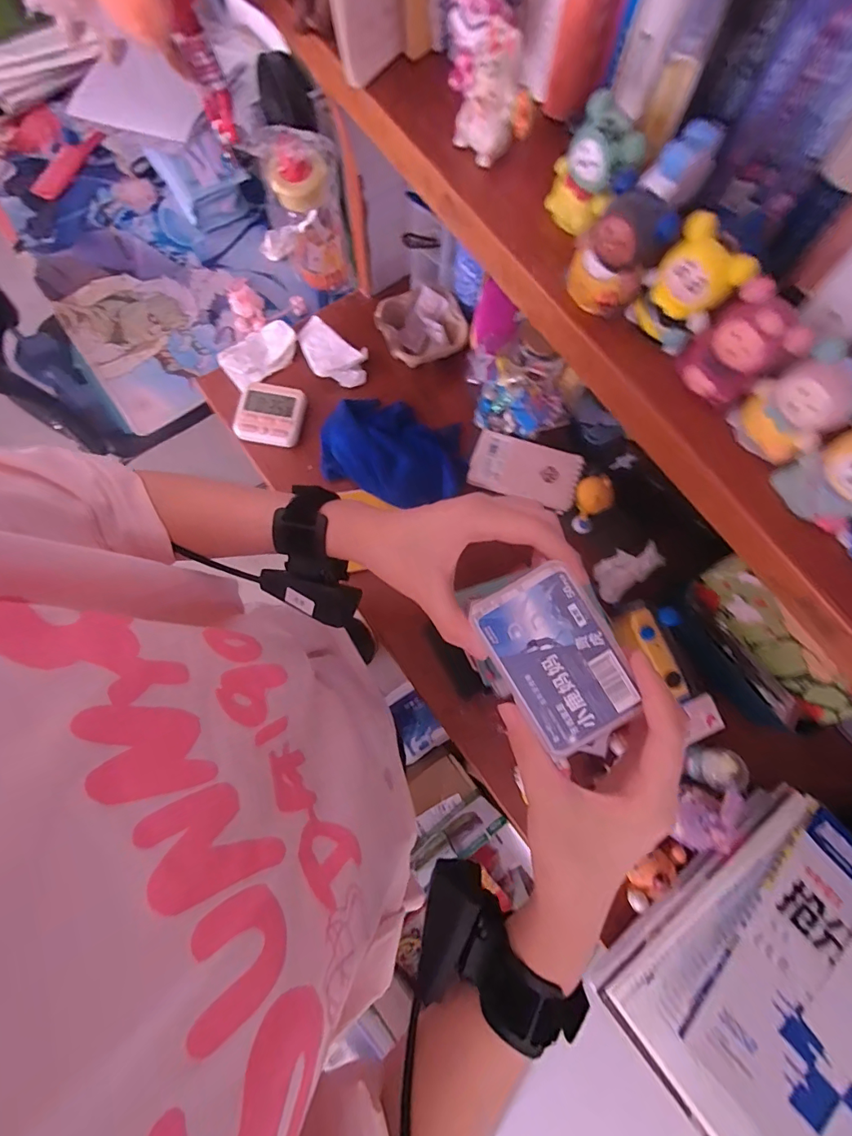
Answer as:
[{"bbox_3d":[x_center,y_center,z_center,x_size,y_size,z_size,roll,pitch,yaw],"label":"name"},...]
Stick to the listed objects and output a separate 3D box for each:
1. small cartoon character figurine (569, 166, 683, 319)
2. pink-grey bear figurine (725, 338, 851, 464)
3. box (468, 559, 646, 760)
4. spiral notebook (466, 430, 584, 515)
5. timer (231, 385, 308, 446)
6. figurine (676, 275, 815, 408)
[{"bbox_3d":[0.094,-0.157,0.228,0.024,0.048,0.038,-44,84,-11],"label":"small cartoon character figurine"},{"bbox_3d":[0.174,-0.074,0.217,0.024,0.049,0.037,-23,80,-8],"label":"pink-grey bear figurine"},{"bbox_3d":[0.069,0.046,0.239,0.060,0.017,0.088,-30,78,-7],"label":"box"},{"bbox_3d":[0.125,-0.124,0.584,0.134,0.019,0.074,17,77,4],"label":"spiral notebook"},{"bbox_3d":[-0.202,-0.198,0.594,0.082,0.016,0.072,11,77,-1],"label":"timer"},{"bbox_3d":[0.148,-0.103,0.217,0.025,0.041,0.038,-32,81,-10],"label":"figurine"}]

